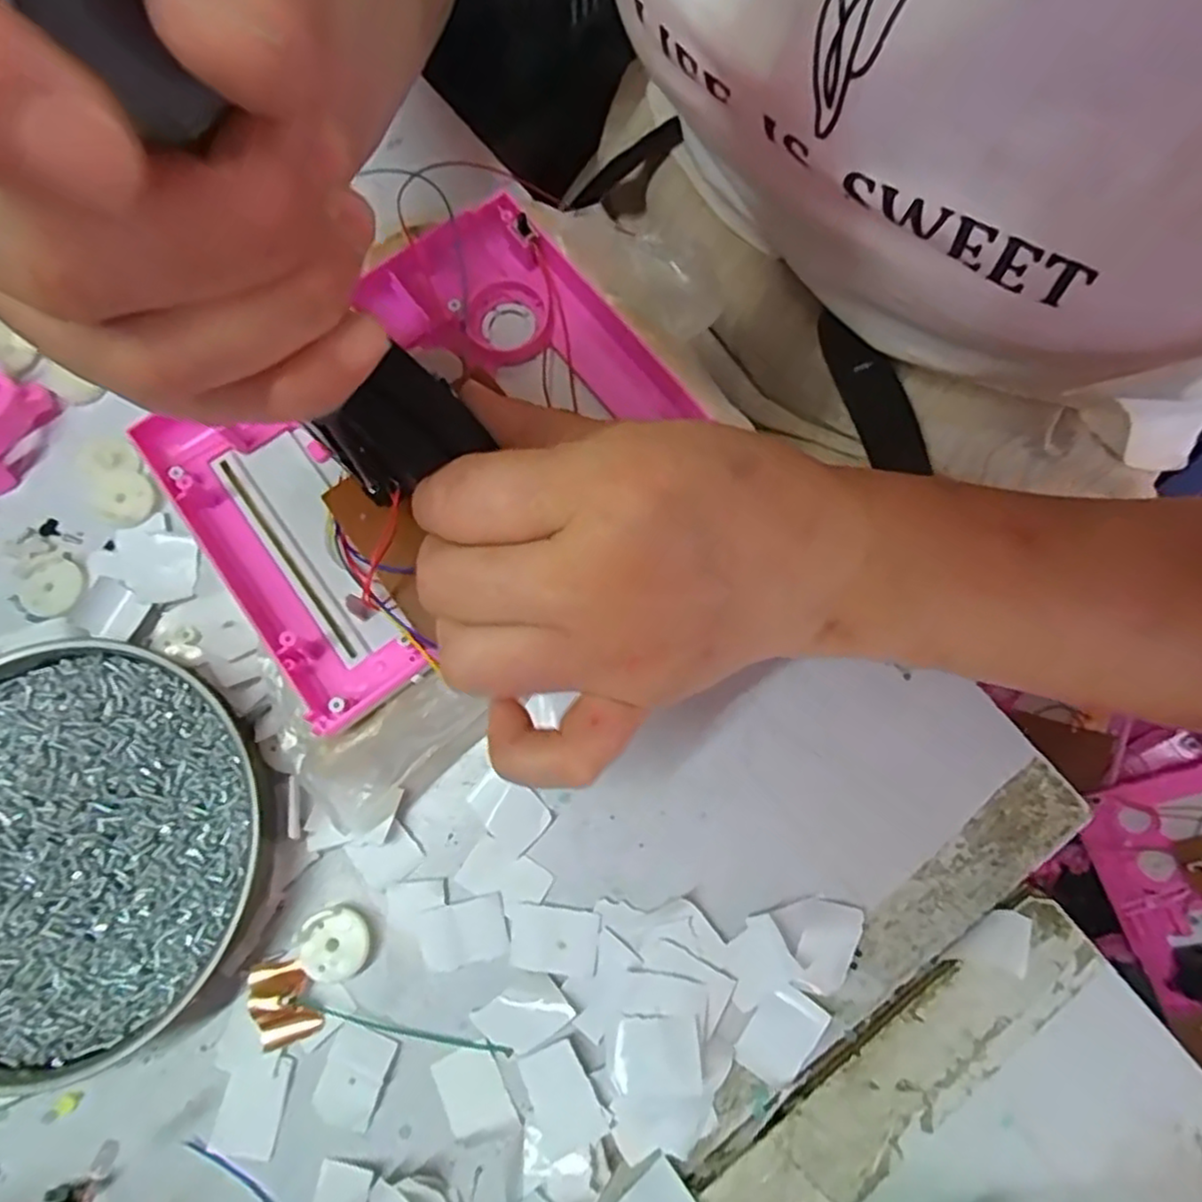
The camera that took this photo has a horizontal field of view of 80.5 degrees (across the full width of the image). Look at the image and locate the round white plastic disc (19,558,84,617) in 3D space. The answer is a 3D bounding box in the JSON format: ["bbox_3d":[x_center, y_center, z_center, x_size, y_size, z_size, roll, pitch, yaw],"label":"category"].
[{"bbox_3d":[-0.212,-0.004,0.275,0.023,0.005,0.020,-43,78,-9],"label":"round white plastic disc"}]

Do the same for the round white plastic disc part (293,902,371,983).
[{"bbox_3d":[-0.090,0.116,0.239,0.023,0.007,0.023,0,75,1],"label":"round white plastic disc part"}]

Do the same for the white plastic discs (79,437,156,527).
[{"bbox_3d":[-0.197,-0.048,0.287,0.025,0.006,0.043,-31,77,-6],"label":"white plastic discs"}]

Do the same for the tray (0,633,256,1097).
[{"bbox_3d":[-0.184,0.084,0.240,0.125,0.022,0.136,0,75,1],"label":"tray"}]

